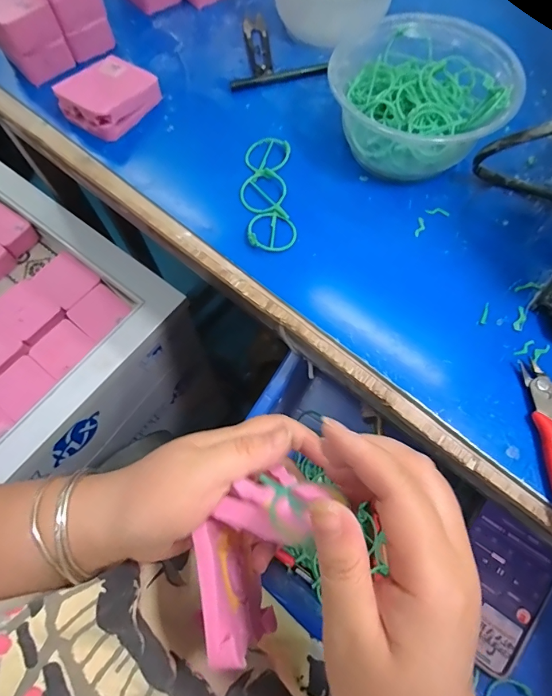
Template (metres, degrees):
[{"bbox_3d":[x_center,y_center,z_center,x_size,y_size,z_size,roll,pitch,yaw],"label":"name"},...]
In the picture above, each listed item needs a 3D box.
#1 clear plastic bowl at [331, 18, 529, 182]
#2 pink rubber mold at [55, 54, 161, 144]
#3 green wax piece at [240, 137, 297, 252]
[{"bbox_3d":[0.110,-0.195,0.317,0.133,0.059,0.120,23,71,11],"label":"clear plastic bowl"},{"bbox_3d":[-0.145,-0.219,0.351,0.056,0.033,0.070,32,73,14],"label":"pink rubber mold"},{"bbox_3d":[-0.007,-0.124,0.317,0.040,0.009,0.111,-4,68,1],"label":"green wax piece"}]

